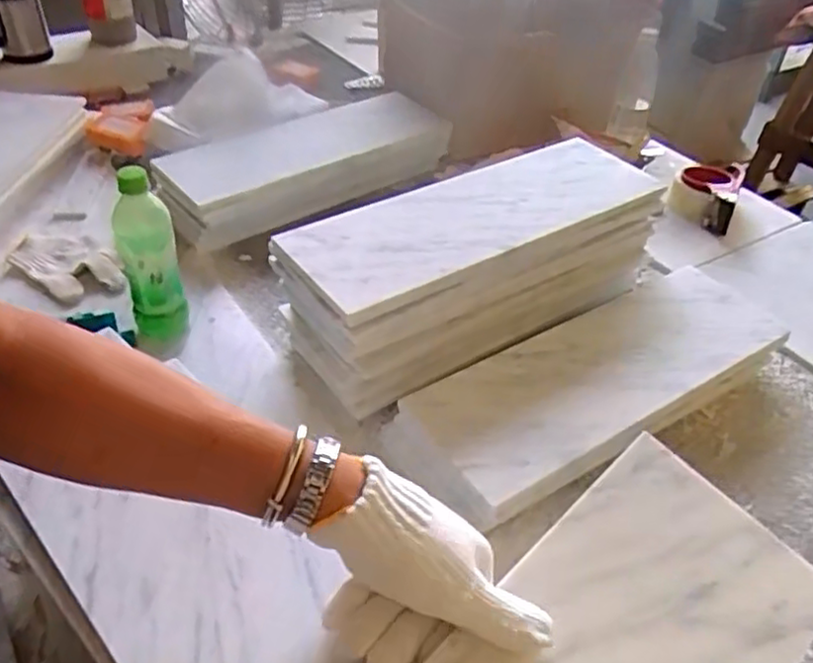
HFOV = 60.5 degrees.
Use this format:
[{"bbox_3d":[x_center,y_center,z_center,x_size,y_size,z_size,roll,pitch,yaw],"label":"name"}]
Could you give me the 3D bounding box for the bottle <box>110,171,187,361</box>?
[{"bbox_3d":[-0.293,-0.073,0.799,0.061,0.215,0.061,-7,44,-13],"label":"bottle"}]

